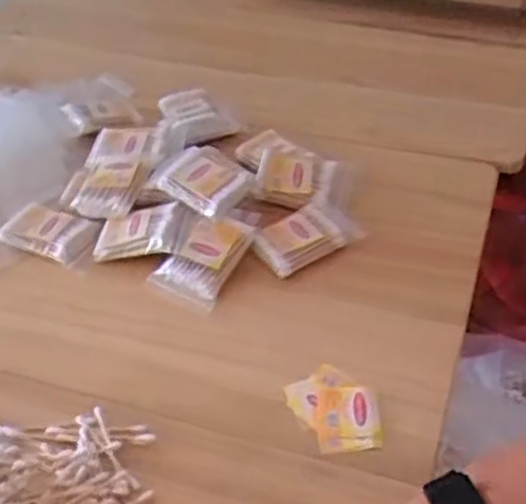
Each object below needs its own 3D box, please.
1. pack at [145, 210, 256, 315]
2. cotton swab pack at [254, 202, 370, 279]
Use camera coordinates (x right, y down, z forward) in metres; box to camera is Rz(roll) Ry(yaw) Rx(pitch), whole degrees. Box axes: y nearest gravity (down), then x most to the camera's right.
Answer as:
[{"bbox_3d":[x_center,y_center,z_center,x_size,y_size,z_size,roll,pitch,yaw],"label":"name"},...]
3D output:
[{"bbox_3d":[-0.052,0.003,0.654,0.063,0.015,0.086,22,73,16],"label":"pack"},{"bbox_3d":[0.040,-0.016,0.681,0.096,0.014,0.058,-26,46,-26],"label":"cotton swab pack"}]

